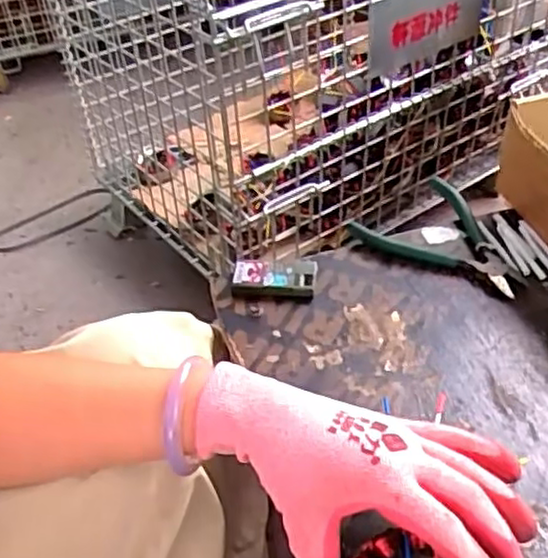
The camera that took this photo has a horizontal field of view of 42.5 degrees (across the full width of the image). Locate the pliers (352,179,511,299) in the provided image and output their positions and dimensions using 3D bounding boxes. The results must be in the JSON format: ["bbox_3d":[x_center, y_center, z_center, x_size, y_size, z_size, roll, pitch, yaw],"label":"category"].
[{"bbox_3d":[0.146,-0.031,0.593,0.095,0.019,0.142,-24,47,-22],"label":"pliers"}]

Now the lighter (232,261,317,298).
[{"bbox_3d":[0.000,0.000,0.575,0.066,0.017,0.032,1,42,4],"label":"lighter"}]

